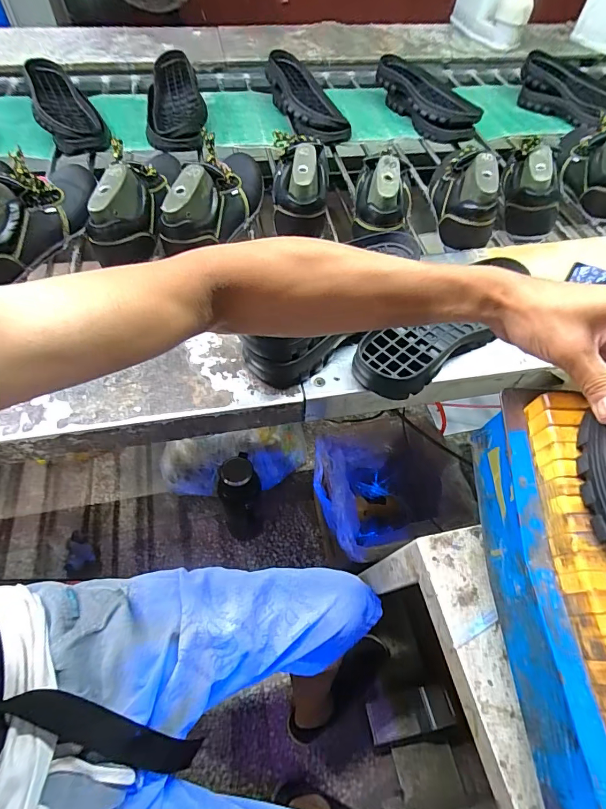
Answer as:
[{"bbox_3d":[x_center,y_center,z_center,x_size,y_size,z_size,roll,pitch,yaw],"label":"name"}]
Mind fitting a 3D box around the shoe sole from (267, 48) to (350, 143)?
[{"bbox_3d":[0.003,-0.704,0.965,0.126,0.061,0.331,-15,59,-13],"label":"shoe sole"}]

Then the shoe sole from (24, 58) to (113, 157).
[{"bbox_3d":[-0.501,-0.625,0.876,0.113,0.082,0.299,-24,62,-18],"label":"shoe sole"}]

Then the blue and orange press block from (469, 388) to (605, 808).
[{"bbox_3d":[0.212,0.176,0.288,0.090,0.122,0.377,0,57,-4],"label":"blue and orange press block"}]

